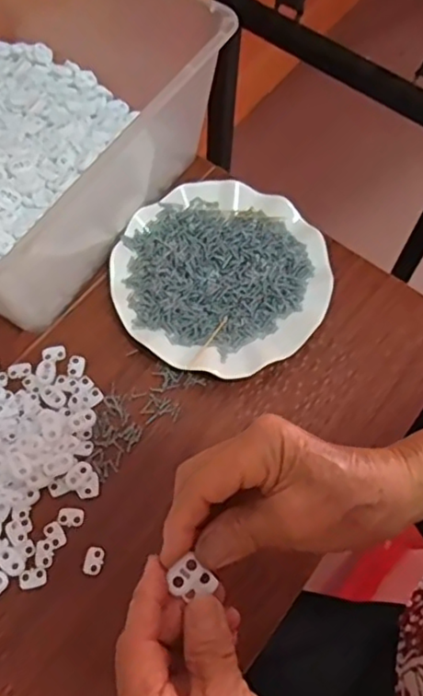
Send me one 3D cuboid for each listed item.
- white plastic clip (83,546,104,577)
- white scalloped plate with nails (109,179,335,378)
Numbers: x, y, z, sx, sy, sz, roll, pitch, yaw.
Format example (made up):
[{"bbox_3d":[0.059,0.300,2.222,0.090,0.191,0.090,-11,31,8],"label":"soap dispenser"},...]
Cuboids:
[{"bbox_3d":[-0.084,0.152,0.444,0.013,0.004,0.019,9,65,2],"label":"white plastic clip"},{"bbox_3d":[0.007,-0.061,0.535,0.177,0.026,0.179,1,65,-2],"label":"white scalloped plate with nails"}]

